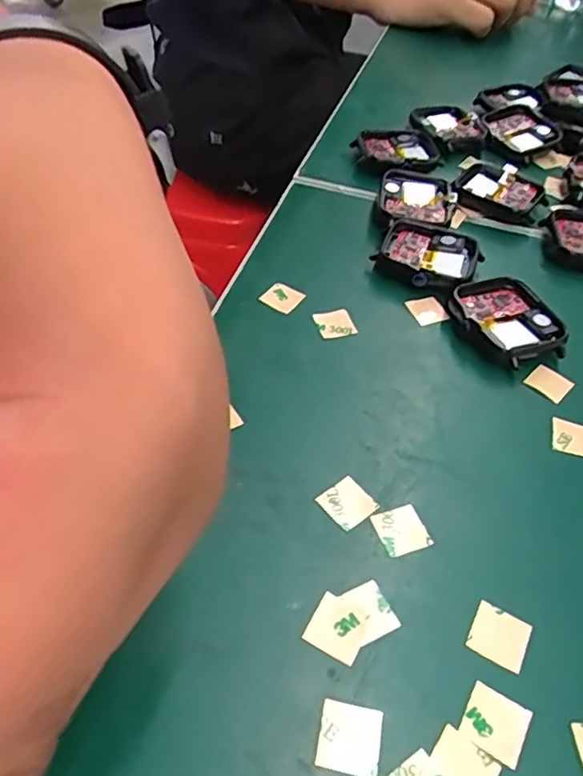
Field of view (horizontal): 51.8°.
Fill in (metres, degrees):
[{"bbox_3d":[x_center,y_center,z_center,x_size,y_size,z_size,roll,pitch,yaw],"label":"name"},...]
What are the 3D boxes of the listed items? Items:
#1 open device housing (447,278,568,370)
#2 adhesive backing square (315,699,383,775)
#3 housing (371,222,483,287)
[{"bbox_3d":[0.090,-0.027,0.253,0.039,0.014,0.044,-13,51,-17],"label":"open device housing"},{"bbox_3d":[0.014,0.088,0.151,0.015,0.004,0.015,12,52,4],"label":"adhesive backing square"},{"bbox_3d":[0.063,-0.062,0.281,0.045,0.013,0.042,28,51,19],"label":"housing"}]

